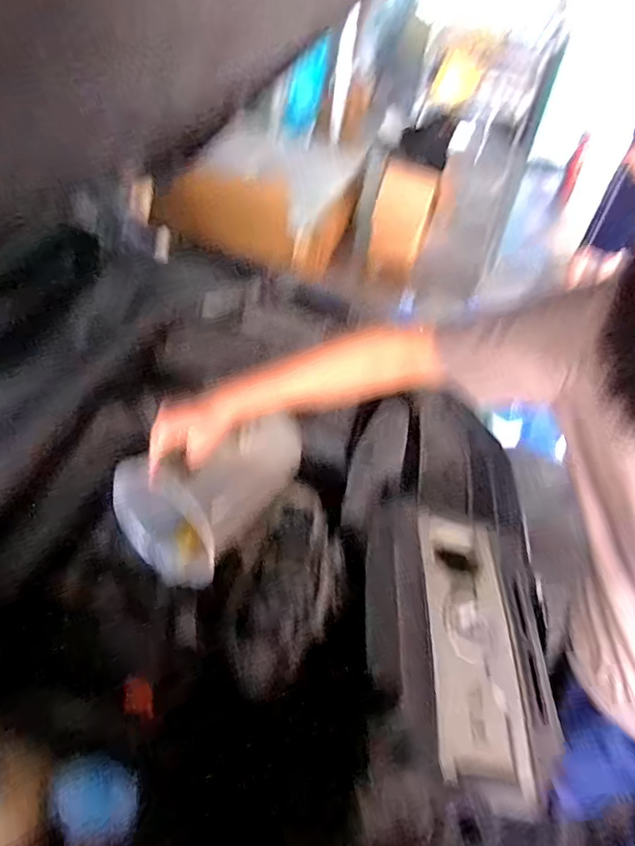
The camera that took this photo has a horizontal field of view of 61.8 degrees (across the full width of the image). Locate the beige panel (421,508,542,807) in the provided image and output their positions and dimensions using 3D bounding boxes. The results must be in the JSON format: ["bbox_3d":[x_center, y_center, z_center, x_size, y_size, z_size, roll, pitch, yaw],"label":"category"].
[{"bbox_3d":[0.238,0.329,0.821,0.161,0.024,0.415,15,45,-8],"label":"beige panel"}]

